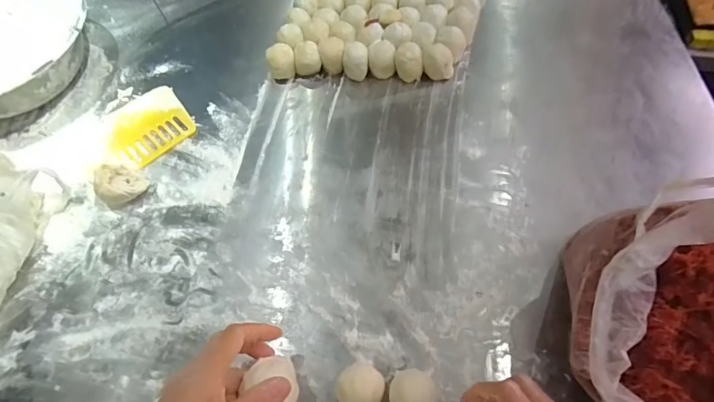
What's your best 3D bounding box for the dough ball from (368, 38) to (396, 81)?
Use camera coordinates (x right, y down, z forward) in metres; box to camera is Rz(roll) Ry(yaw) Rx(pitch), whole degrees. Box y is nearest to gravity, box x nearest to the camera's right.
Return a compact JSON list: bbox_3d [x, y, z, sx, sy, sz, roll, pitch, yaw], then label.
[{"bbox_3d":[0.037,-0.209,0.585,0.038,0.045,0.037,-1,61,1],"label":"dough ball"}]

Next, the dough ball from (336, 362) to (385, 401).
[{"bbox_3d":[0.003,0.176,0.366,0.040,0.051,0.043,-1,61,1],"label":"dough ball"}]

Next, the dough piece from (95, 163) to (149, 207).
[{"bbox_3d":[-0.290,-0.020,0.487,0.047,0.046,0.048,-1,61,1],"label":"dough piece"}]

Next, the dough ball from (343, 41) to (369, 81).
[{"bbox_3d":[-0.001,-0.202,0.581,0.036,0.048,0.037,-1,61,1],"label":"dough ball"}]

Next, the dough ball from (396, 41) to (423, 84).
[{"bbox_3d":[0.076,-0.202,0.577,0.039,0.048,0.041,-1,61,1],"label":"dough ball"}]

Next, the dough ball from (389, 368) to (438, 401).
[{"bbox_3d":[0.051,0.183,0.368,0.042,0.040,0.045,-1,61,1],"label":"dough ball"}]

